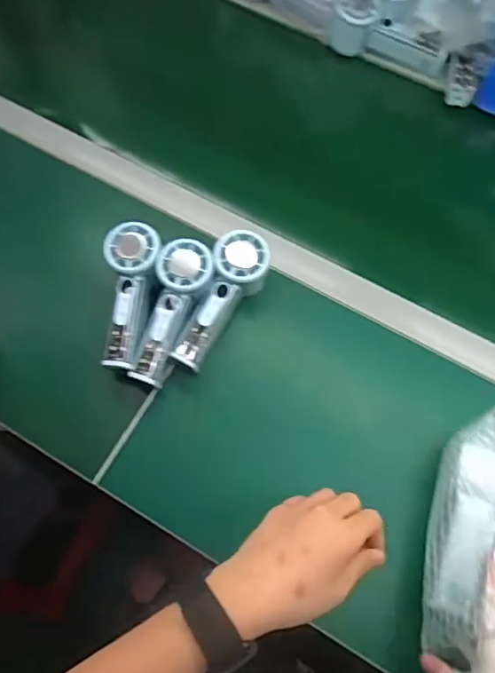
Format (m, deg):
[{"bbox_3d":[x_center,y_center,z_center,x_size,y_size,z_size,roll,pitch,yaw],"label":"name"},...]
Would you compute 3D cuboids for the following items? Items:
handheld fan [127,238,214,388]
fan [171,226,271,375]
[{"bbox_3d":[-0.079,-0.025,0.573,0.055,0.030,0.154,16,84,6],"label":"handheld fan"},{"bbox_3d":[-0.027,-0.036,0.589,0.057,0.050,0.154,27,84,10],"label":"fan"}]

